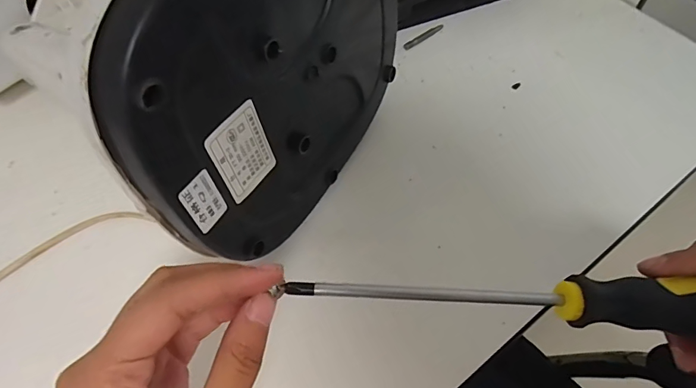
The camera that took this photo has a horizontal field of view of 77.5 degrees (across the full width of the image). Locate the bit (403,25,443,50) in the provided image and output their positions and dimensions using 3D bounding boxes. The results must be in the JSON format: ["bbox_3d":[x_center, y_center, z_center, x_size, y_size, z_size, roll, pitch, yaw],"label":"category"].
[{"bbox_3d":[0.074,-0.152,0.418,0.048,0.004,0.007,-34,67,-18],"label":"bit"}]

